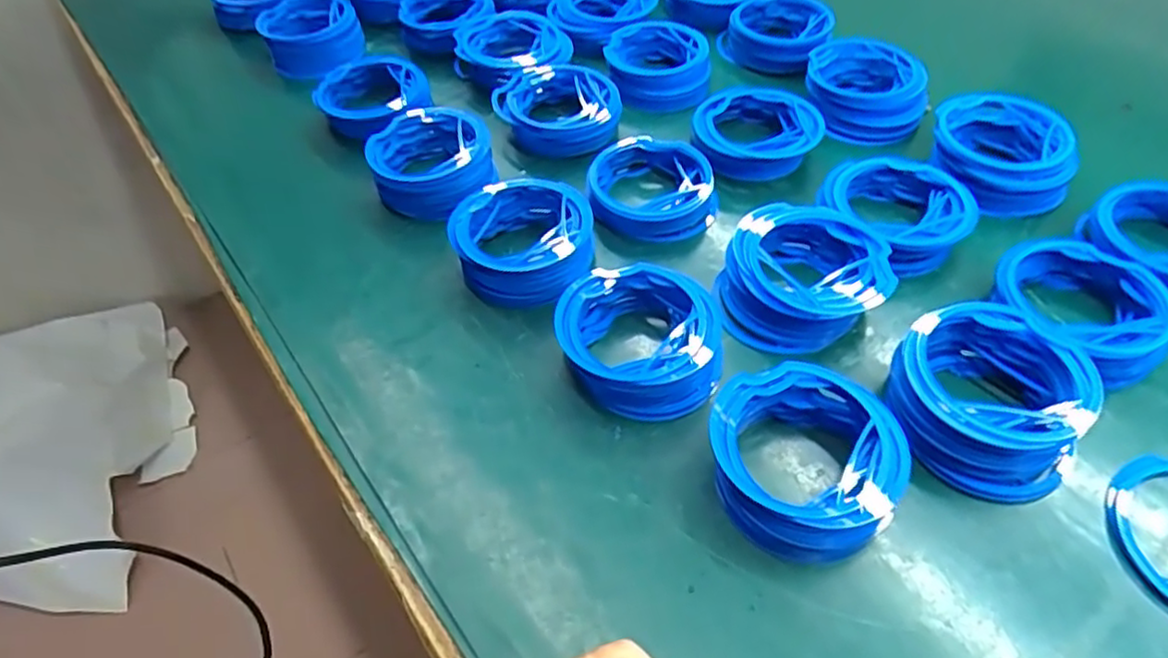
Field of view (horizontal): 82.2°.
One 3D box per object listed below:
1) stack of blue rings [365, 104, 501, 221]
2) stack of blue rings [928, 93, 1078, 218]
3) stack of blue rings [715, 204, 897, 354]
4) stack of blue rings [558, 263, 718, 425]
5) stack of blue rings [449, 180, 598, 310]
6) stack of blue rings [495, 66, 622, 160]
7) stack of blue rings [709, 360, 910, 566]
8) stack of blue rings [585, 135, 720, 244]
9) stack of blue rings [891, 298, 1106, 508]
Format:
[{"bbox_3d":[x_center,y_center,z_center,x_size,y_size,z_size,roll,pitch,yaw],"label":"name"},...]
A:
[{"bbox_3d":[-0.123,-0.134,0.551,0.100,0.044,0.096,-17,51,-11],"label":"stack of blue rings"},{"bbox_3d":[0.326,-0.138,0.527,0.096,0.047,0.098,12,52,13],"label":"stack of blue rings"},{"bbox_3d":[0.149,-0.037,0.460,0.109,0.040,0.103,9,51,10],"label":"stack of blue rings"},{"bbox_3d":[0.035,0.005,0.433,0.103,0.039,0.101,-1,50,2],"label":"stack of blue rings"},{"bbox_3d":[-0.044,-0.063,0.488,0.103,0.042,0.100,3,50,5],"label":"stack of blue rings"},{"bbox_3d":[-0.023,-0.194,0.603,0.113,0.045,0.086,3,50,5],"label":"stack of blue rings"},{"bbox_3d":[0.122,0.072,0.372,0.101,0.040,0.104,-3,50,0],"label":"stack of blue rings"},{"bbox_3d":[0.054,-0.114,0.535,0.098,0.034,0.088,-1,50,2],"label":"stack of blue rings"},{"bbox_3d":[0.229,0.040,0.383,0.103,0.047,0.105,30,58,25],"label":"stack of blue rings"}]

